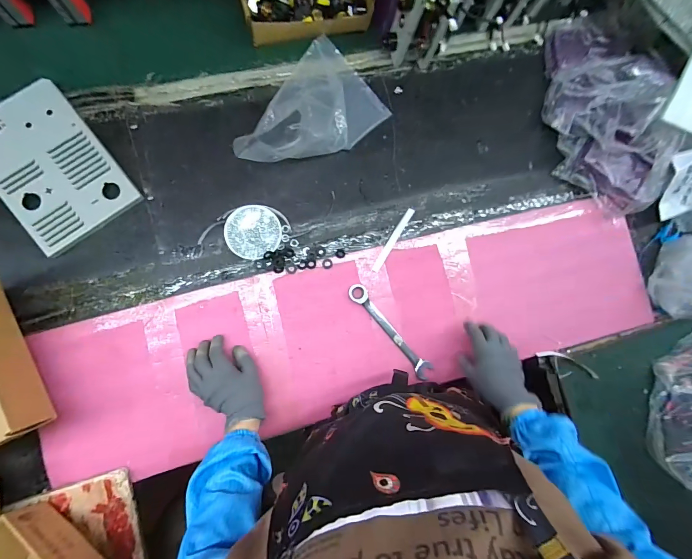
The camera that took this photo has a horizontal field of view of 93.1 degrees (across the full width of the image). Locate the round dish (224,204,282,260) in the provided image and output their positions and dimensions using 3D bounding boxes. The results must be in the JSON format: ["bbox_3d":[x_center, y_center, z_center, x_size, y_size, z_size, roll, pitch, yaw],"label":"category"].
[{"bbox_3d":[-0.168,-0.087,0.595,0.096,0.011,0.097,1,86,-7],"label":"round dish"}]

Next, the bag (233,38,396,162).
[{"bbox_3d":[-0.076,-0.314,0.623,0.283,0.054,0.193,-44,92,-8],"label":"bag"}]

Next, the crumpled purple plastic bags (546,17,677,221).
[{"bbox_3d":[0.515,-0.353,0.643,0.216,0.110,0.425,1,84,-7],"label":"crumpled purple plastic bags"}]

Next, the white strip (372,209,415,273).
[{"bbox_3d":[0.091,-0.076,0.624,0.014,0.005,0.142,32,83,-4],"label":"white strip"}]

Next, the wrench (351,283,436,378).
[{"bbox_3d":[0.081,0.094,0.601,0.031,0.015,0.210,-41,91,-8],"label":"wrench"}]

